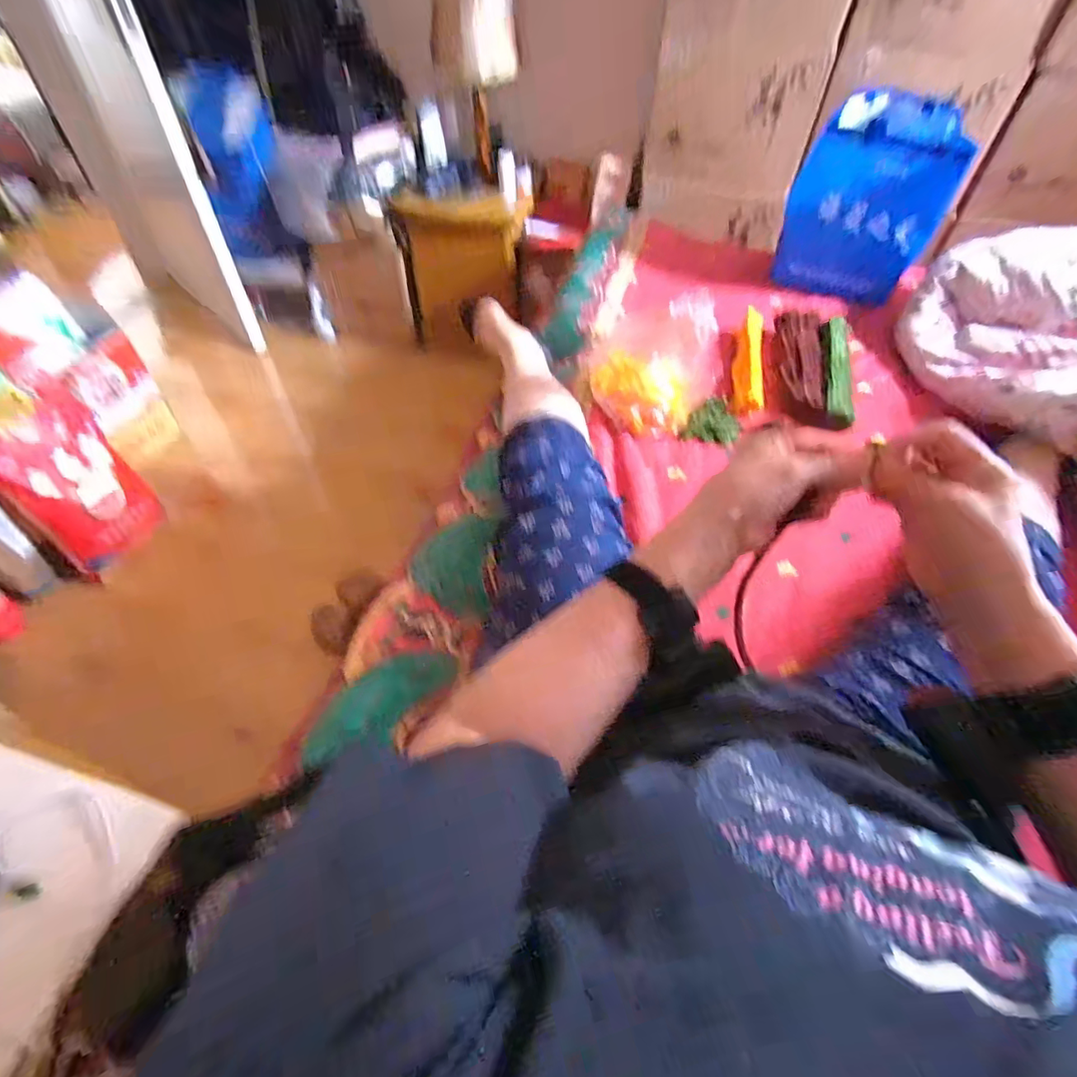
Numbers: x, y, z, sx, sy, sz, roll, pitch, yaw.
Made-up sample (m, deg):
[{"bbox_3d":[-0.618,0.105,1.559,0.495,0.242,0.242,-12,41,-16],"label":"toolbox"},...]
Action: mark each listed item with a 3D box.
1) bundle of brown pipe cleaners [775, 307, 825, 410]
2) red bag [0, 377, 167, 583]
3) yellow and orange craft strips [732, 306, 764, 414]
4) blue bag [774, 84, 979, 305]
[{"bbox_3d":[0.465,-0.329,0.936,0.077,0.034,0.283,13,50,9],"label":"bundle of brown pipe cleaners"},{"bbox_3d":[-1.033,-0.129,1.176,0.072,0.397,0.243,-1,38,32],"label":"red bag"},{"bbox_3d":[0.381,-0.330,0.959,0.053,0.042,0.288,11,50,8],"label":"yellow and orange craft strips"},{"bbox_3d":[0.632,-0.645,1.017,0.122,0.282,0.262,-29,56,-24],"label":"blue bag"}]

